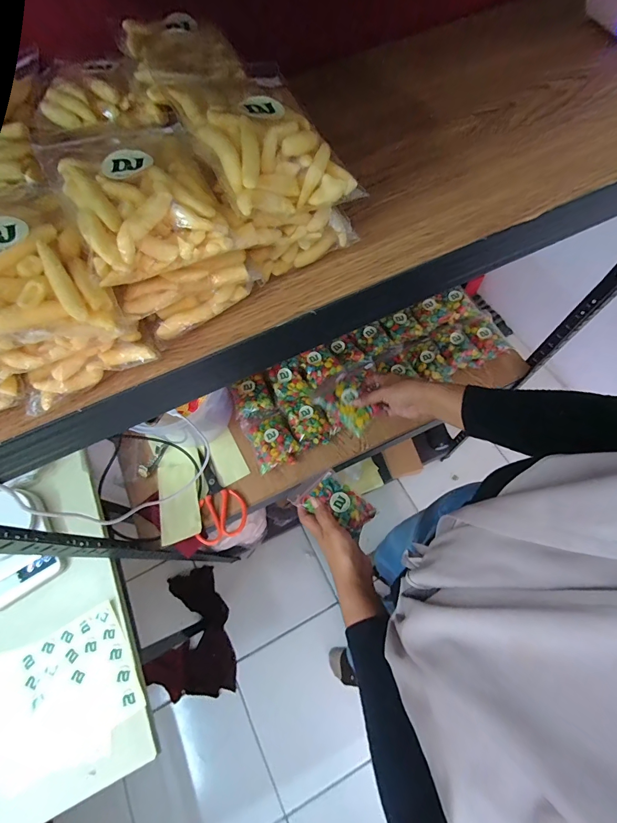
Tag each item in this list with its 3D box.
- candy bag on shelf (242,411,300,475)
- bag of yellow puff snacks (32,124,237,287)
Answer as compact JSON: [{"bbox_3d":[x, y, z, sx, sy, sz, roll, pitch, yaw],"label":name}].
[{"bbox_3d":[-0.079,0.058,0.759,0.087,0.050,0.117,-24,68,-7],"label":"candy bag on shelf"},{"bbox_3d":[-0.108,-0.145,0.229,0.090,0.032,0.135,-28,68,-8],"label":"bag of yellow puff snacks"}]

